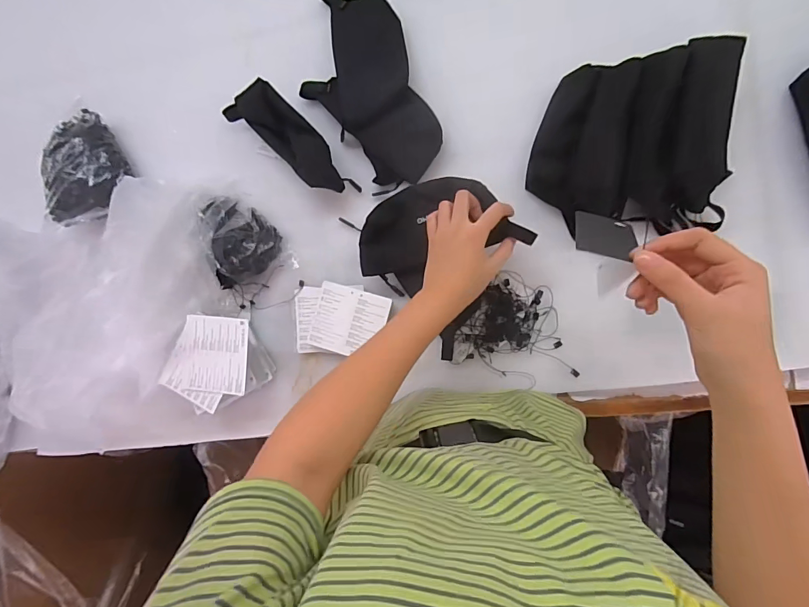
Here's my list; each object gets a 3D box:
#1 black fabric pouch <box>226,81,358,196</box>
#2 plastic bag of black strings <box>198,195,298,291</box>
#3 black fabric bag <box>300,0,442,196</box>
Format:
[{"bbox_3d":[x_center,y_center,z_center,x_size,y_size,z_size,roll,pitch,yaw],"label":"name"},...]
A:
[{"bbox_3d":[-0.158,-0.223,0.567,0.216,0.053,0.070,44,96,7],"label":"black fabric pouch"},{"bbox_3d":[-0.231,-0.091,0.573,0.105,0.079,0.126,-21,86,8],"label":"plastic bag of black strings"},{"bbox_3d":[-0.055,-0.297,0.569,0.143,0.028,0.284,-21,86,8],"label":"black fabric bag"}]

